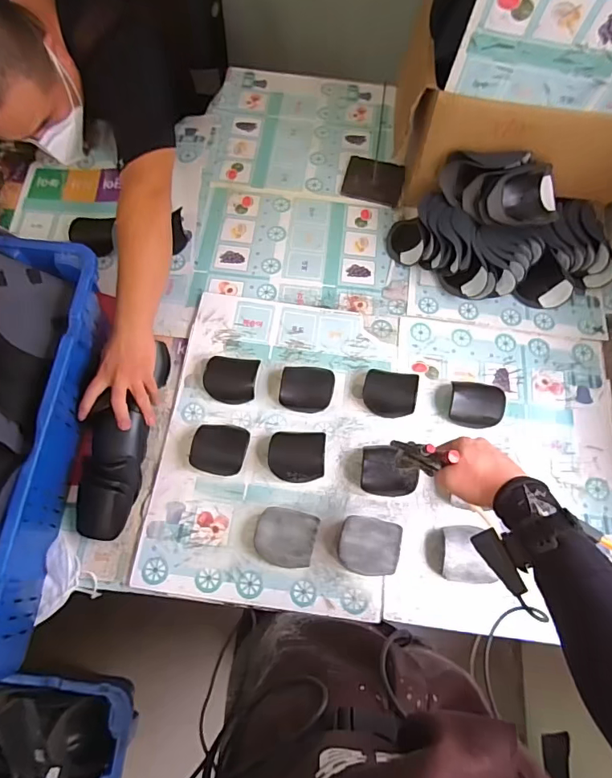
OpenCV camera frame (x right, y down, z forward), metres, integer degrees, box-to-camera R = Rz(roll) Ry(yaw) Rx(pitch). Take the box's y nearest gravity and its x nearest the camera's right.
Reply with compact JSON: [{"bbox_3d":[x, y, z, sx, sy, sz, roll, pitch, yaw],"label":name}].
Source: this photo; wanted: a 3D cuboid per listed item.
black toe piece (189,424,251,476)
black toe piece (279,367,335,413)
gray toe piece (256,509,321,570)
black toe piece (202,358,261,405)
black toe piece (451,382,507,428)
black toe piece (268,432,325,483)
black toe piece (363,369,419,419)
[{"bbox_3d":[-0.144,0.101,0.764,0.094,0.043,0.085,6,67,1],"label":"black toe piece"},{"bbox_3d":[0.001,-0.002,0.812,0.094,0.042,0.082,5,67,0],"label":"black toe piece"},{"bbox_3d":[-0.031,0.230,0.707,0.091,0.042,0.086,14,68,4],"label":"gray toe piece"},{"bbox_3d":[-0.133,-0.017,0.811,0.092,0.037,0.081,9,67,2],"label":"black toe piece"},{"bbox_3d":[0.301,0.025,0.808,0.095,0.040,0.085,4,67,0],"label":"black toe piece"},{"bbox_3d":[-0.015,0.112,0.763,0.093,0.042,0.084,1,67,-2],"label":"black toe piece"},{"bbox_3d":[0.150,0.008,0.814,0.095,0.043,0.081,6,67,1],"label":"black toe piece"}]

